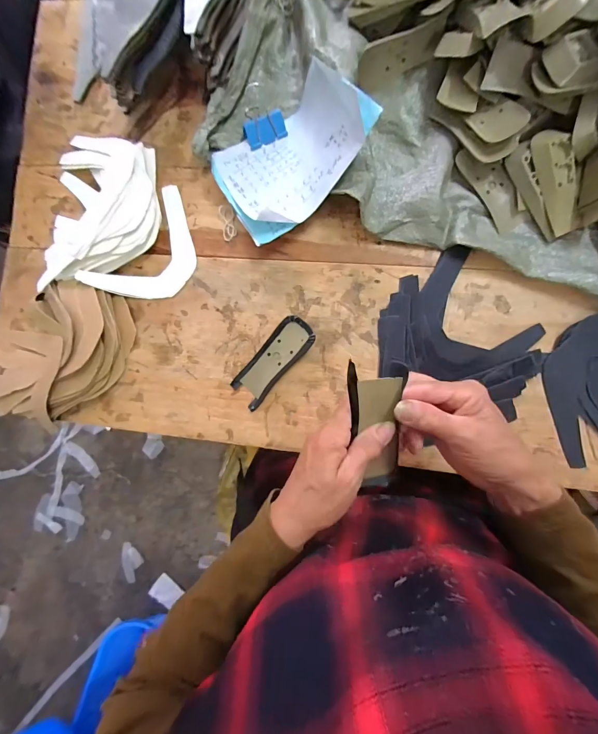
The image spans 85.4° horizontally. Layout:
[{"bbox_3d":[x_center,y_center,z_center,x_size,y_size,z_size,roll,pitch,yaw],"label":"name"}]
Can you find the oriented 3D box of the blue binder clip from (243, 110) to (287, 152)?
[{"bbox_3d":[-0.042,-0.294,0.403,0.051,0.018,0.030,-19,84,7],"label":"blue binder clip"}]

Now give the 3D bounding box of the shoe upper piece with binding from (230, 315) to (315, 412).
[{"bbox_3d":[-0.032,-0.007,0.395,0.046,0.016,0.118,43,93,8],"label":"shoe upper piece with binding"}]

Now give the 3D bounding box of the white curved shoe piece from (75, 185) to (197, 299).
[{"bbox_3d":[-0.191,-0.144,0.420,0.105,0.025,0.165,43,93,8],"label":"white curved shoe piece"}]

